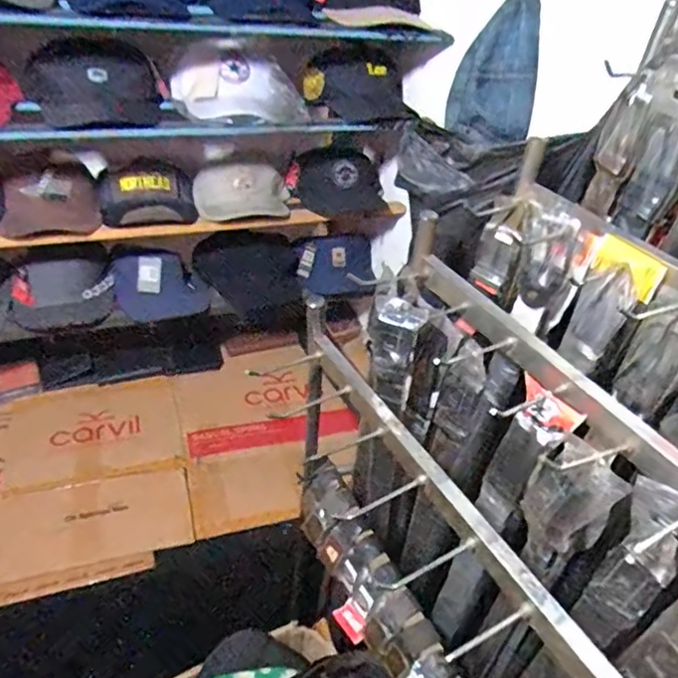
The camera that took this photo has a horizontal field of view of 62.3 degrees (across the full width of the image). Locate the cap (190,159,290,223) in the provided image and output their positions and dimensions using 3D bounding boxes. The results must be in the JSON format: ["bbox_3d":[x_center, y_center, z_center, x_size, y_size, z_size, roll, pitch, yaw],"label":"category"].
[{"bbox_3d":[-0.188,-0.297,1.099,0.183,0.090,0.119,-4,39,-14],"label":"cap"}]

